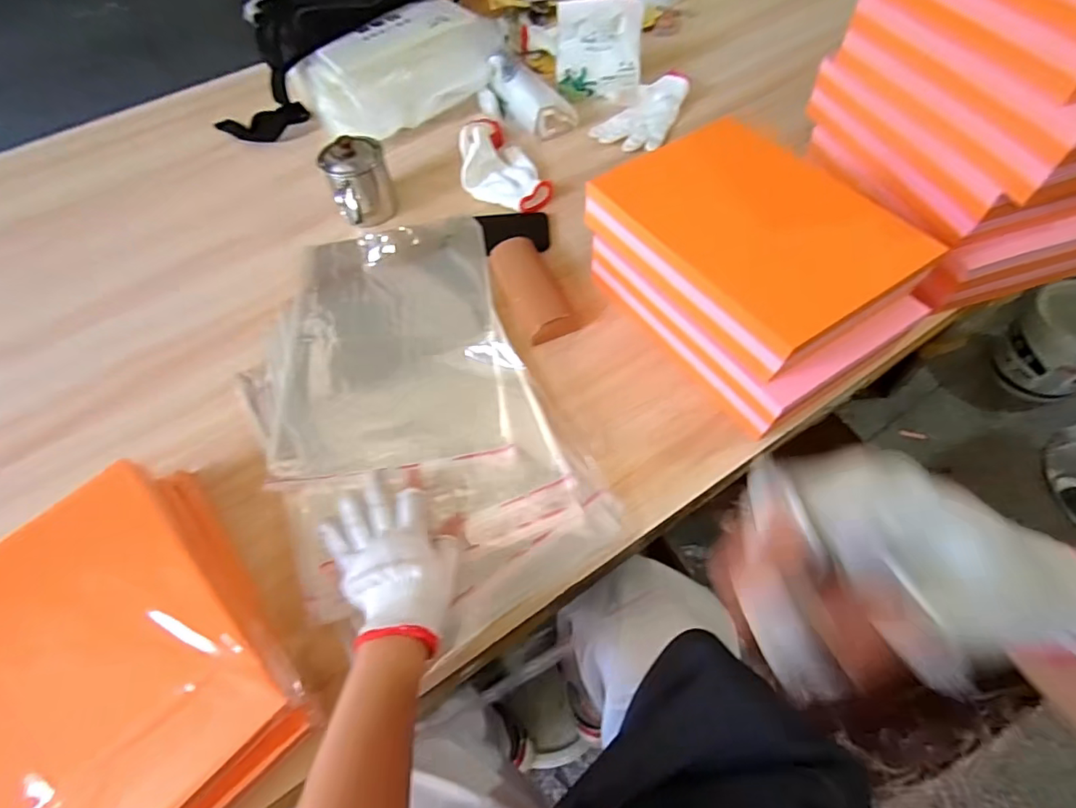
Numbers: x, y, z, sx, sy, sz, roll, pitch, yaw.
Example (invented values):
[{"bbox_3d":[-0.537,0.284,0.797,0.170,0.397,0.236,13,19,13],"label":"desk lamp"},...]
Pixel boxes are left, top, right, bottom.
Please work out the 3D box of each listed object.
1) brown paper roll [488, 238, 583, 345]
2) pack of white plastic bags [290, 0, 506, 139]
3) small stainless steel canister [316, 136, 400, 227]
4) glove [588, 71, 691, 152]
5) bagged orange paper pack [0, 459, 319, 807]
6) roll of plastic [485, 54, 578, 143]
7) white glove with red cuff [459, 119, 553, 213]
[{"bbox_3d":[-0.008,-0.146,0.674,0.057,0.033,0.163,-20,58,-9],"label":"brown paper roll"},{"bbox_3d":[-0.223,-0.564,0.912,0.330,0.103,0.196,-31,61,-15],"label":"pack of white plastic bags"},{"bbox_3d":[-0.253,-0.317,0.762,0.087,0.096,0.092,-24,59,-11],"label":"small stainless steel canister"},{"bbox_3d":[0.171,-0.484,0.875,0.113,0.032,0.183,24,62,18],"label":"glove"},{"bbox_3d":[-0.350,0.218,0.439,0.230,0.093,0.302,-41,63,-20],"label":"bagged orange paper pack"},{"bbox_3d":[-0.018,-0.511,0.878,0.082,0.049,0.181,-35,74,-17],"label":"roll of plastic"},{"bbox_3d":[-0.065,-0.369,0.811,0.112,0.044,0.217,-19,58,-8],"label":"white glove with red cuff"}]

